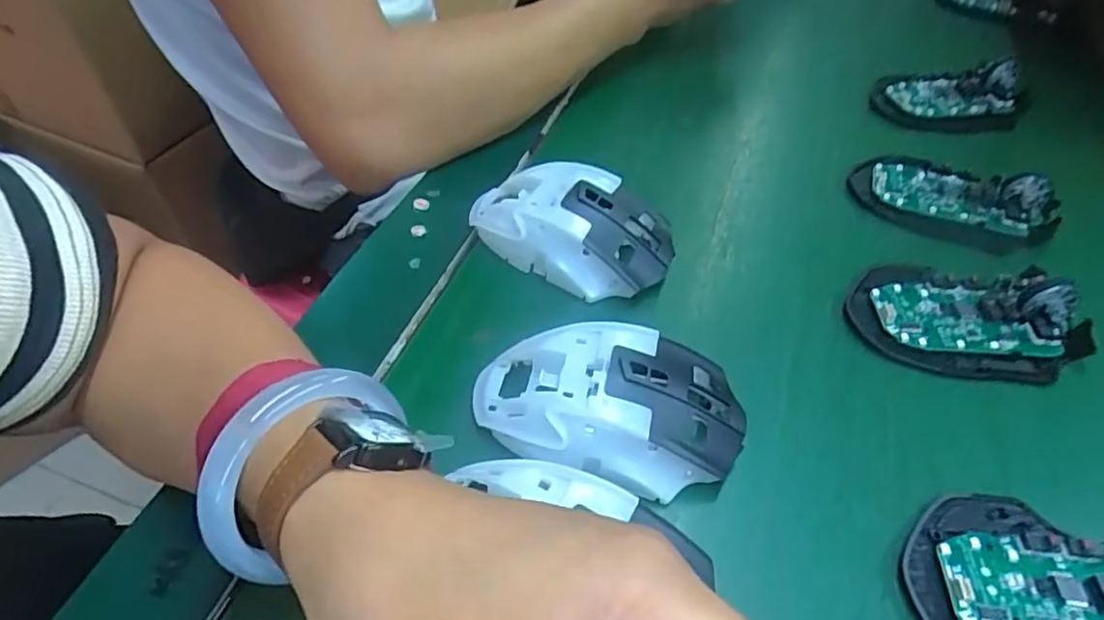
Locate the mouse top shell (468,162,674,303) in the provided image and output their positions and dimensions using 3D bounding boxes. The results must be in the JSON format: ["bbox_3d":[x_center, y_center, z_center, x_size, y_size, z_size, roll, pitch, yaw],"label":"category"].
[{"bbox_3d":[0.010,-0.046,0.352,0.111,0.042,0.059,27,53,18],"label":"mouse top shell"}]

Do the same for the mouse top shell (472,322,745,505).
[{"bbox_3d":[0.024,0.041,0.275,0.114,0.035,0.066,13,50,8],"label":"mouse top shell"}]

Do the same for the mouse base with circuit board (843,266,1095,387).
[{"bbox_3d":[0.216,0.000,0.326,0.113,0.026,0.066,8,49,3],"label":"mouse base with circuit board"}]

